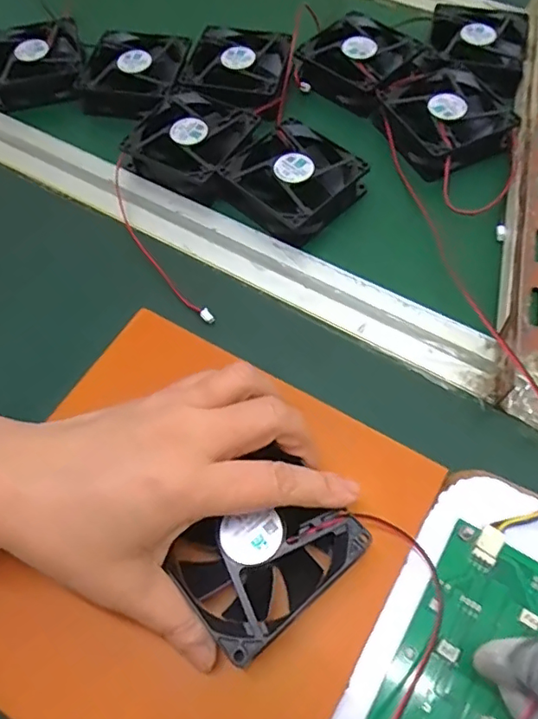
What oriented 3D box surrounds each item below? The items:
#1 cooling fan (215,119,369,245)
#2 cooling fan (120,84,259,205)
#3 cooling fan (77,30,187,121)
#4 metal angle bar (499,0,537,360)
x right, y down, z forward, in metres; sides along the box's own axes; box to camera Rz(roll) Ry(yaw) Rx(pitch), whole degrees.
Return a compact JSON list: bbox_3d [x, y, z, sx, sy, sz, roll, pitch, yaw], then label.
[{"bbox_3d":[0.016,-0.131,0.401,0.080,0.027,0.079,39,66,20],"label":"cooling fan"},{"bbox_3d":[-0.059,-0.167,0.425,0.084,0.023,0.083,20,61,11],"label":"cooling fan"},{"bbox_3d":[-0.110,-0.238,0.469,0.080,0.032,0.089,17,60,9],"label":"cooling fan"},{"bbox_3d":[0.200,-0.150,0.402,0.049,0.034,0.356,12,59,6],"label":"metal angle bar"}]

